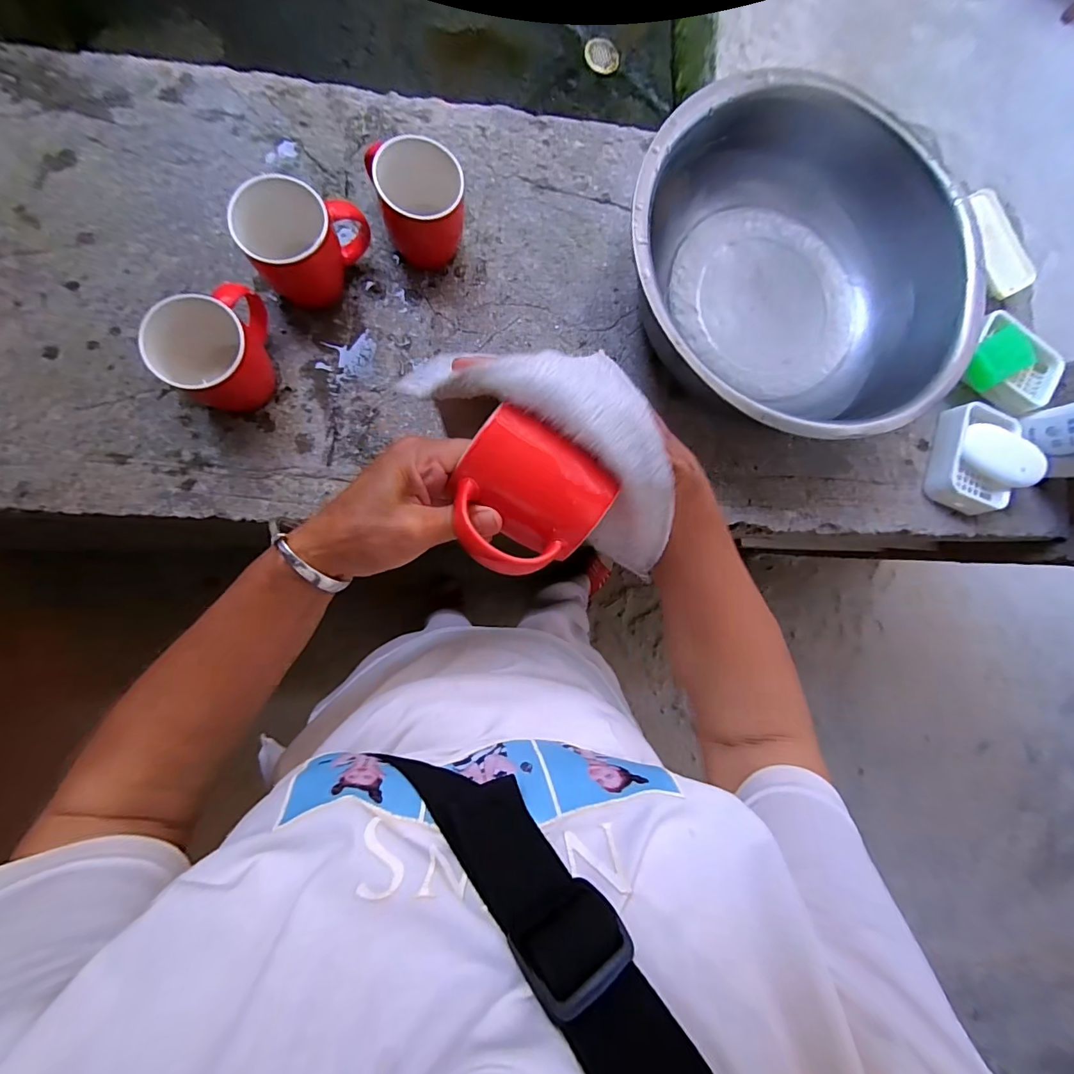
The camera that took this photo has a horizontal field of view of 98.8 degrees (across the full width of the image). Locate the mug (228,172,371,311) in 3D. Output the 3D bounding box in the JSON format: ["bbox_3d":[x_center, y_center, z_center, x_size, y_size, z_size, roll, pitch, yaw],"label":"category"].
[{"bbox_3d":[-0.209,-0.268,0.430,0.107,0.091,0.079,-18,87,-7],"label":"mug"}]

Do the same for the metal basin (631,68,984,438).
[{"bbox_3d":[0.258,-0.262,0.478,0.342,0.113,0.339,1,85,-6],"label":"metal basin"}]

